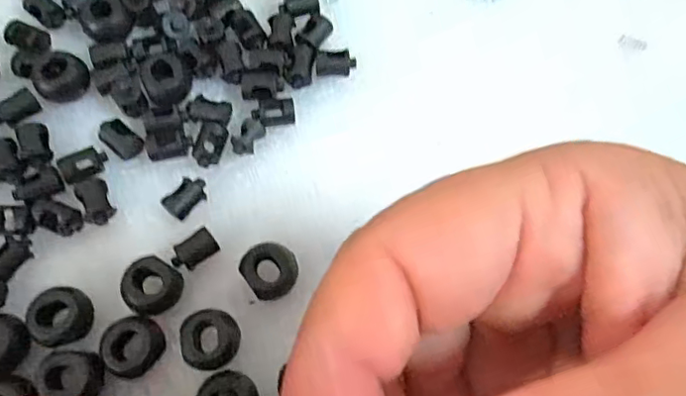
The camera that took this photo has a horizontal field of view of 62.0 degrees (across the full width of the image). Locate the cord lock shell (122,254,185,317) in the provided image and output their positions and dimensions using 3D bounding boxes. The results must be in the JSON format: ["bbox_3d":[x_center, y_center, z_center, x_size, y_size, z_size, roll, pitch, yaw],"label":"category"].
[{"bbox_3d":[-0.058,0.027,0.172,0.016,0.010,0.016,1,68,-2],"label":"cord lock shell"}]

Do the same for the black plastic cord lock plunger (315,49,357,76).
[{"bbox_3d":[-0.002,-0.049,0.207,0.014,0.006,0.007,-4,71,-5],"label":"black plastic cord lock plunger"}]

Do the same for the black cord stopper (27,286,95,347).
[{"bbox_3d":[-0.083,0.035,0.169,0.015,0.008,0.017,-17,70,-9],"label":"black cord stopper"}]

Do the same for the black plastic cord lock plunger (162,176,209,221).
[{"bbox_3d":[-0.051,0.000,0.187,0.008,0.005,0.015,39,72,12],"label":"black plastic cord lock plunger"}]

